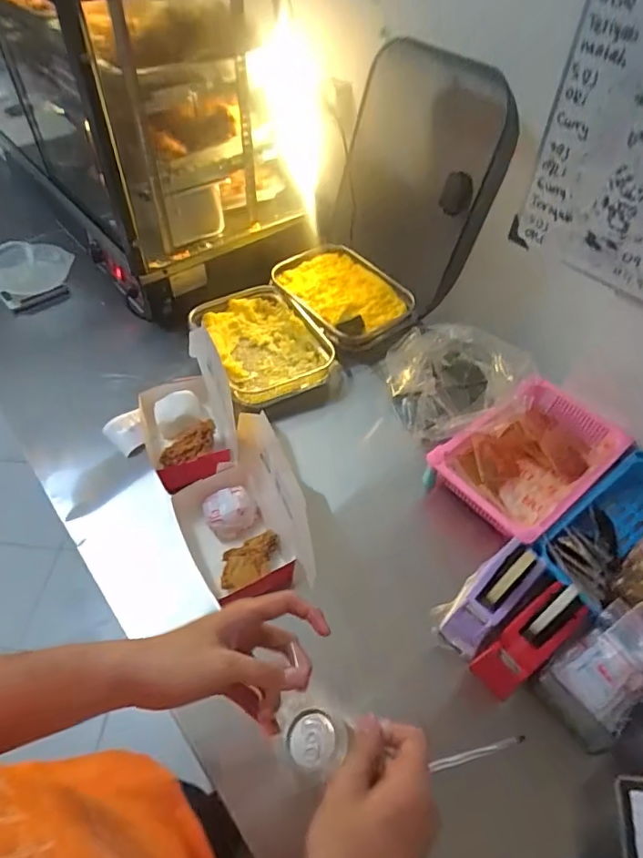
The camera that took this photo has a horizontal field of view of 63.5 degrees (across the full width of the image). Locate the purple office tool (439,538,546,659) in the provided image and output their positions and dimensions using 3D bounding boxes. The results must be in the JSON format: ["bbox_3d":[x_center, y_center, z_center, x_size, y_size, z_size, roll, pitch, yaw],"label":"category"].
[{"bbox_3d":[0.225,0.223,0.695,0.061,0.078,0.166,40,83,26],"label":"purple office tool"}]

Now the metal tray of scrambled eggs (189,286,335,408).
[{"bbox_3d":[-0.119,-0.172,1.043,0.228,0.061,0.302,-20,55,-18],"label":"metal tray of scrambled eggs"}]

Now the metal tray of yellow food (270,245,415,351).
[{"bbox_3d":[0.048,-0.290,1.127,0.253,0.038,0.305,-19,54,-17],"label":"metal tray of yellow food"}]

